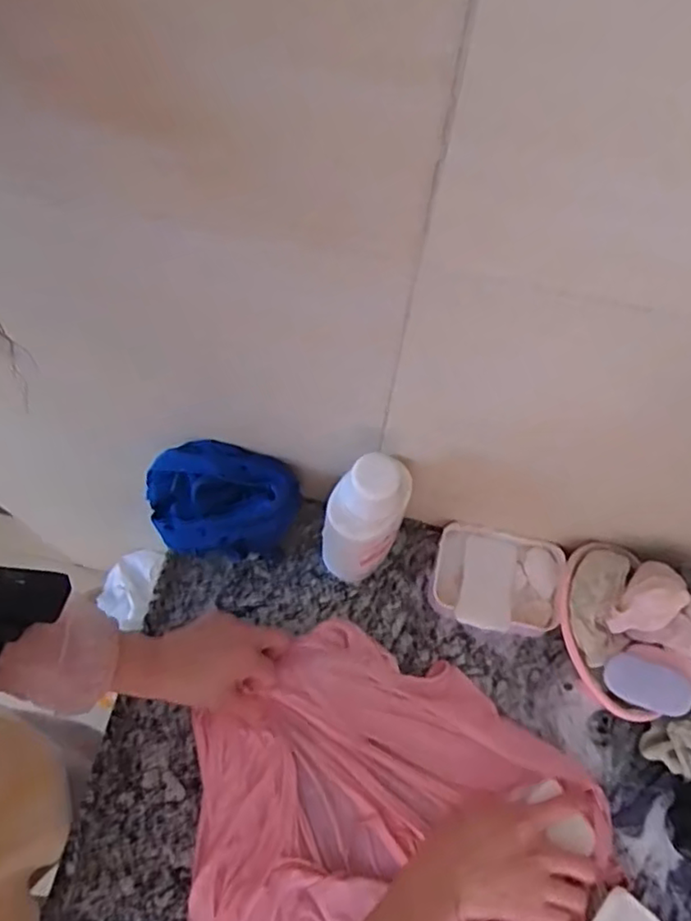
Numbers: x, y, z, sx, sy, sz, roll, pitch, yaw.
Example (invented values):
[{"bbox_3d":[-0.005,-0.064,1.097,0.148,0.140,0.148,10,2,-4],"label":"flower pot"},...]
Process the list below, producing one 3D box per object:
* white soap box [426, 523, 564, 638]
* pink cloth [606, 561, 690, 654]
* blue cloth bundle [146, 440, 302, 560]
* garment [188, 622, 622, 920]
[{"bbox_3d":[0.150,0.122,0.637,0.124,0.042,0.096,12,67,3],"label":"white soap box"},{"bbox_3d":[0.274,0.125,0.558,0.076,0.043,0.071,18,68,6],"label":"pink cloth"},{"bbox_3d":[-0.114,0.045,0.620,0.135,0.110,0.093,-6,67,-4],"label":"blue cloth bundle"},{"bbox_3d":[0.023,0.327,0.552,0.326,0.035,0.303,1,67,-2],"label":"garment"}]

